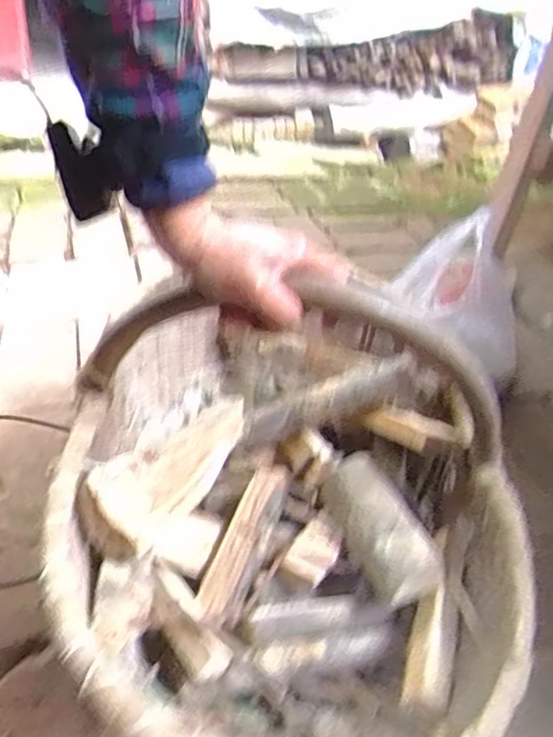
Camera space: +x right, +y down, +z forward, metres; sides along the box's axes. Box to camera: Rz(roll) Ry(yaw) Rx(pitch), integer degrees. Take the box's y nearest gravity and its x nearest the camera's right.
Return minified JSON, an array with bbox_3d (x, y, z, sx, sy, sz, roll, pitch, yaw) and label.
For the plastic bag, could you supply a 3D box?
[{"bbox_3d":[0.296,-0.119,0.975,0.075,0.252,0.247,-24,45,-35],"label":"plastic bag"}]

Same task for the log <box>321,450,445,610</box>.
[{"bbox_3d":[0.088,0.143,0.539,0.059,0.060,0.156,-7,38,-17],"label":"log"}]

